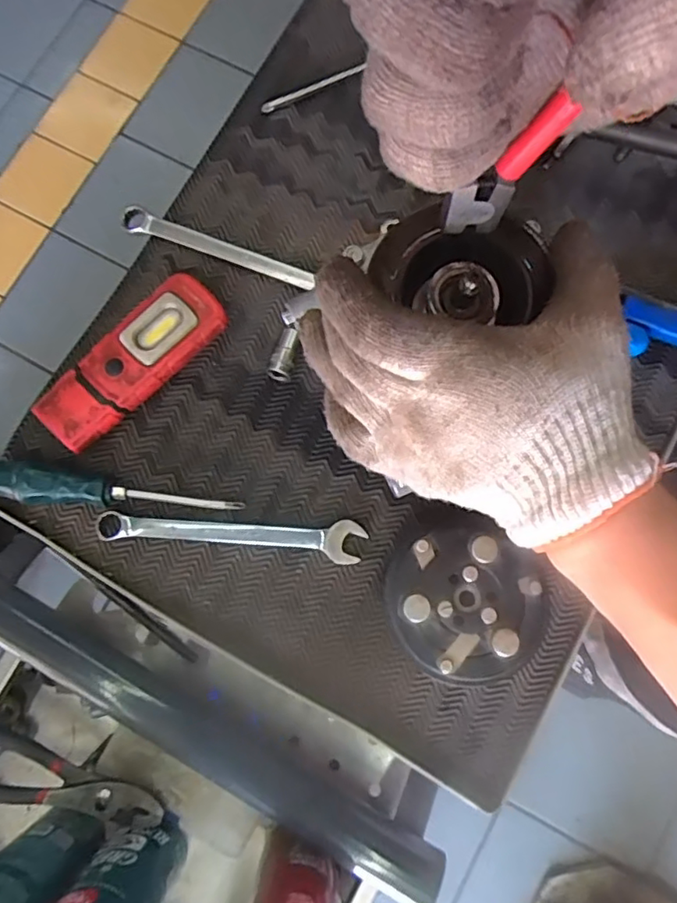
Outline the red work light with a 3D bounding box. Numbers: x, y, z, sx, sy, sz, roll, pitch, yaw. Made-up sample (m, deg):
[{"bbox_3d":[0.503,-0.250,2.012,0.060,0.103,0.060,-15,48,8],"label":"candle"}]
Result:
[{"bbox_3d":[-0.158,-0.069,0.457,0.055,0.041,0.154,44,82,7],"label":"red work light"}]

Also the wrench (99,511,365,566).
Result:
[{"bbox_3d":[-0.081,0.063,0.444,0.198,0.012,0.029,4,79,1],"label":"wrench"}]

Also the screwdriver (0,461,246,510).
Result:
[{"bbox_3d":[-0.172,0.034,0.433,0.194,0.024,0.026,9,79,2],"label":"screwdriver"}]

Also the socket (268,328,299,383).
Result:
[{"bbox_3d":[-0.043,-0.076,0.460,0.016,0.014,0.045,18,106,3],"label":"socket"}]

